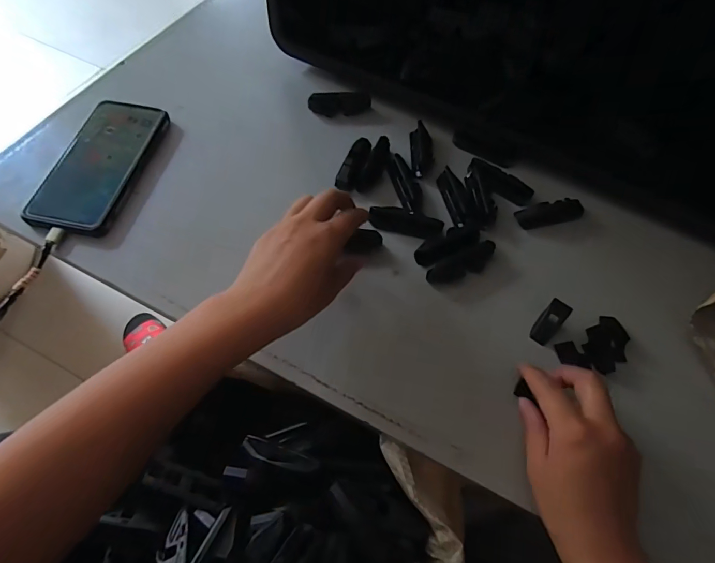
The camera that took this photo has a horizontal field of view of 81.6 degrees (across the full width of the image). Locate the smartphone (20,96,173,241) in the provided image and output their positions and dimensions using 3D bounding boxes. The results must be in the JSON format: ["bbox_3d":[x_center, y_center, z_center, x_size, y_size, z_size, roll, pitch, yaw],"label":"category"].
[{"bbox_3d":[-0.266,-0.123,0.428,0.085,0.014,0.168,10,61,3],"label":"smartphone"}]

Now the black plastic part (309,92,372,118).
[{"bbox_3d":[-0.020,-0.209,0.484,0.071,0.023,0.015,2,61,-2],"label":"black plastic part"}]

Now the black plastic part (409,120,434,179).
[{"bbox_3d":[0.072,-0.147,0.458,0.024,0.019,0.066,2,61,-2],"label":"black plastic part"}]

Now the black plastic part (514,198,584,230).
[{"bbox_3d":[0.200,-0.071,0.421,0.074,0.010,0.021,-11,62,-9],"label":"black plastic part"}]

